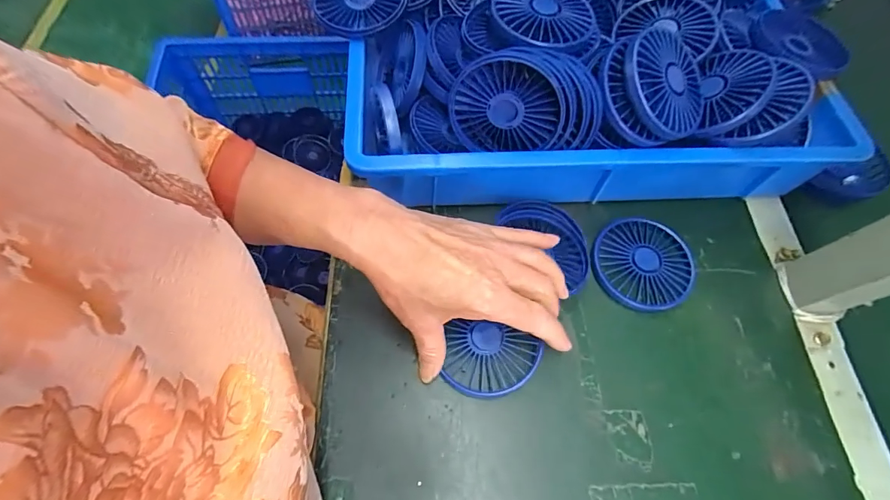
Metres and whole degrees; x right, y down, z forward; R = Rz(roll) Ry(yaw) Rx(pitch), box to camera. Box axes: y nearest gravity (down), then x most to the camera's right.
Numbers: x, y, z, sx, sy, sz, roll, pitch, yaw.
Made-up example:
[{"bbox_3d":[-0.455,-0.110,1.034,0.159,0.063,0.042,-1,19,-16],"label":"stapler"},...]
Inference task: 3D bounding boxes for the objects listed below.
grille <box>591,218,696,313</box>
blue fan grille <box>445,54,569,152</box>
[{"bbox_3d":[0.177,0.010,0.374,0.084,0.013,0.092,1,64,-1],"label":"grille"},{"bbox_3d":[0.047,-0.114,0.332,0.089,0.077,0.020,-2,45,27],"label":"blue fan grille"}]

